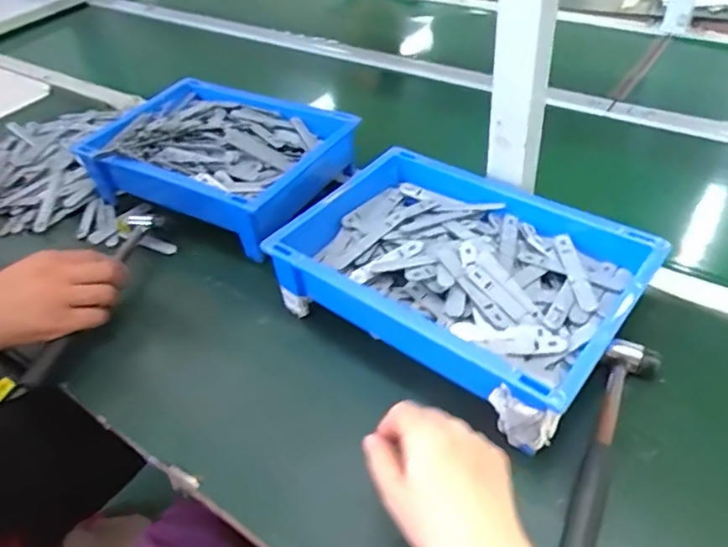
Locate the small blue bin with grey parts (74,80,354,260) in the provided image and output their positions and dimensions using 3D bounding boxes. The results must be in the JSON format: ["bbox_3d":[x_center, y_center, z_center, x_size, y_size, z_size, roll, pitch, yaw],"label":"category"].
[{"bbox_3d":[-0.188,-0.152,0.735,0.318,0.076,0.214,21,48,25],"label":"small blue bin with grey parts"}]

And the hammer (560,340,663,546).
[{"bbox_3d":[0.182,0.141,0.435,0.038,0.021,0.230,20,48,25],"label":"hammer"}]

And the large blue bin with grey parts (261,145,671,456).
[{"bbox_3d":[0.095,-0.002,0.550,0.304,0.082,0.239,30,53,32],"label":"large blue bin with grey parts"}]

